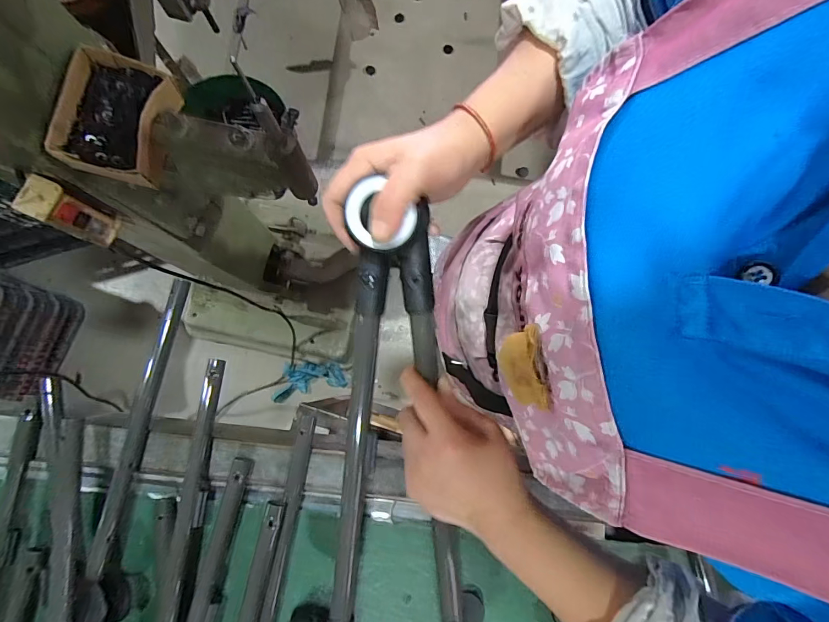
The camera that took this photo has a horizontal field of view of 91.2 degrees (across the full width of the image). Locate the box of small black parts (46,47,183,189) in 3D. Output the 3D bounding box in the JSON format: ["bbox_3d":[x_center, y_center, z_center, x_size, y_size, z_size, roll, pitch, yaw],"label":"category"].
[{"bbox_3d":[-0.337,-0.219,0.466,0.107,0.049,0.135,16,80,3],"label":"box of small black parts"}]

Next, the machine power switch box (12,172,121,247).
[{"bbox_3d":[-0.452,-0.128,0.539,0.048,0.120,0.046,27,81,5],"label":"machine power switch box"}]

